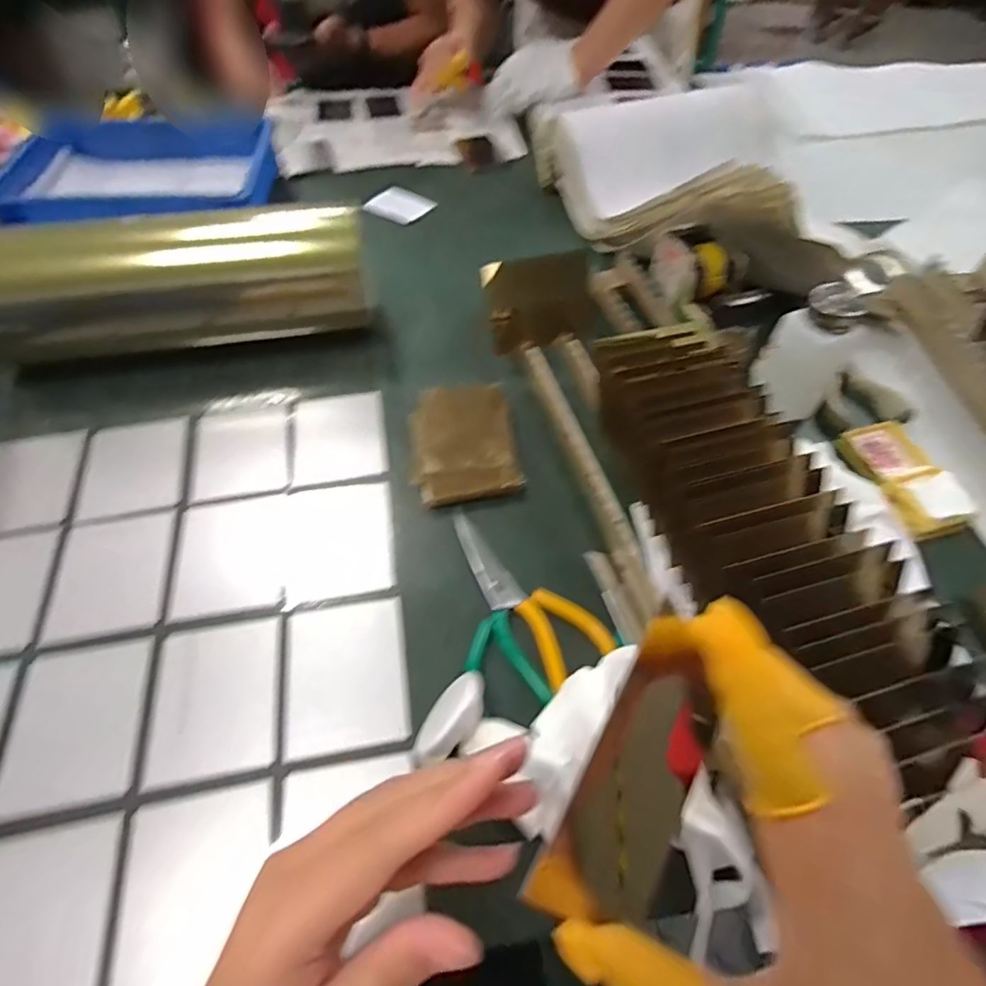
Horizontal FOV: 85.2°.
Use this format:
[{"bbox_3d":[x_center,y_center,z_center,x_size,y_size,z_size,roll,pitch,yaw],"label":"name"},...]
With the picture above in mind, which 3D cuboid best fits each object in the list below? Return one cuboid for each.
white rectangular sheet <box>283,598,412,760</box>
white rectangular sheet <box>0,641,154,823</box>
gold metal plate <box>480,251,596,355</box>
[{"bbox_3d":[-0.103,0.127,0.379,0.081,0.005,0.098,-8,57,-6],"label":"white rectangular sheet"},{"bbox_3d":[-0.277,0.153,0.355,0.082,0.007,0.100,-9,57,-7],"label":"white rectangular sheet"},{"bbox_3d":[0.044,-0.178,0.500,0.095,0.078,0.007,-10,34,4],"label":"gold metal plate"}]

